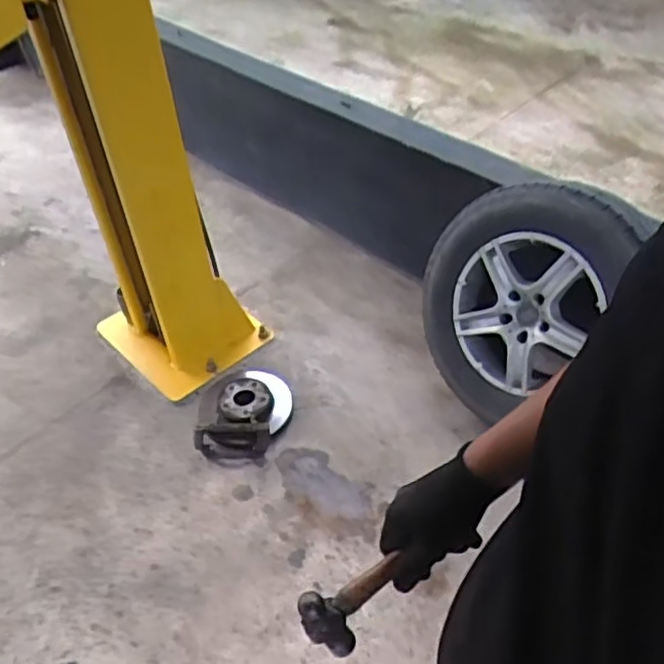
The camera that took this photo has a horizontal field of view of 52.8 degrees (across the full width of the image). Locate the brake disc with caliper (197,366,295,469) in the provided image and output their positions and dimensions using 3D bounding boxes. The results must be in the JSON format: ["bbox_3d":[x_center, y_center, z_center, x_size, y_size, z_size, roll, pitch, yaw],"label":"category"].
[{"bbox_3d":[-0.253,0.221,1.926,0.264,0.087,0.343,-5,44,-1],"label":"brake disc with caliper"}]

